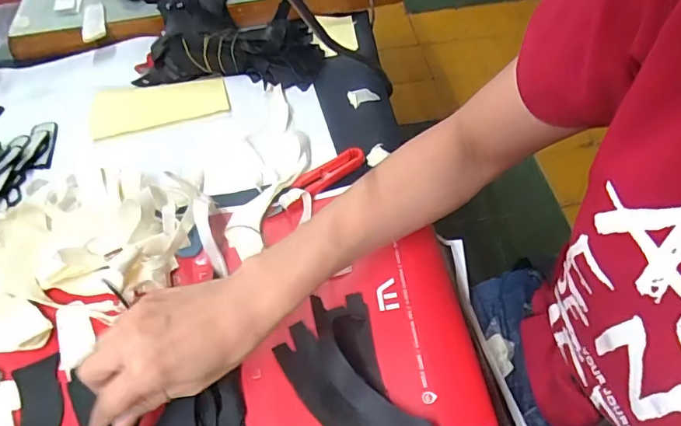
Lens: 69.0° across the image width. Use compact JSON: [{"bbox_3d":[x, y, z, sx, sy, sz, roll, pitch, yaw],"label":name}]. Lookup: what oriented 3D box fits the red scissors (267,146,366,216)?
[{"bbox_3d":[-0.024,-0.033,0.491,0.111,0.013,0.026,-31,58,-18],"label":"red scissors"}]

